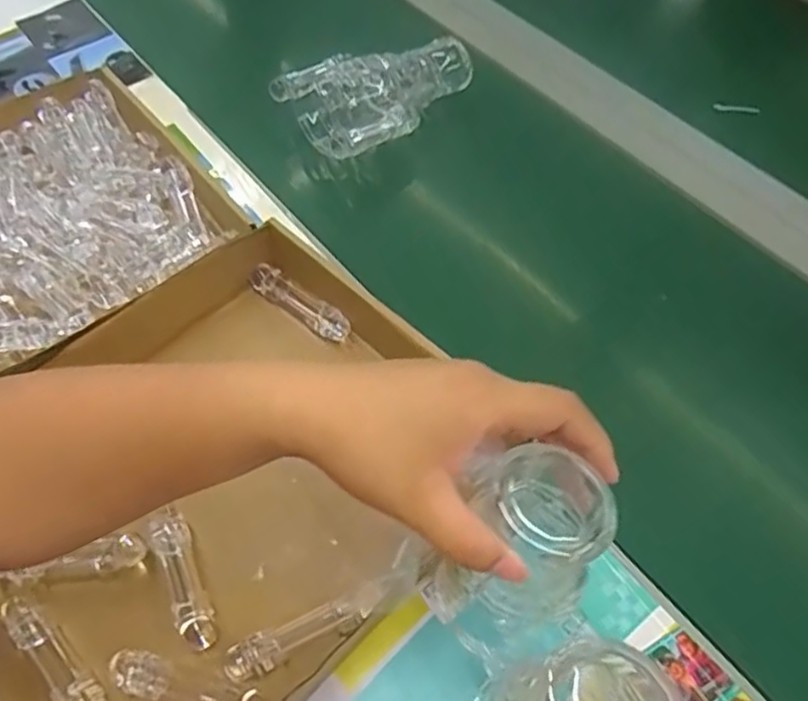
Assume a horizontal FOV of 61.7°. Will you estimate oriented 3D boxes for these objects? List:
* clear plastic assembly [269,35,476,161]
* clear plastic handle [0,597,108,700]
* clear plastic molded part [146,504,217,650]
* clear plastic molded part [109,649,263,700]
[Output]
[{"bbox_3d":[-0.015,-0.250,0.661,0.191,0.056,0.115,-29,62,-17],"label":"clear plastic assembly"},{"bbox_3d":[-0.203,0.181,0.392,0.091,0.015,0.022,38,65,22],"label":"clear plastic handle"},{"bbox_3d":[-0.138,0.142,0.422,0.022,0.018,0.086,-21,60,-13],"label":"clear plastic molded part"},{"bbox_3d":[-0.124,0.194,0.387,0.093,0.014,0.021,13,58,8],"label":"clear plastic molded part"}]

